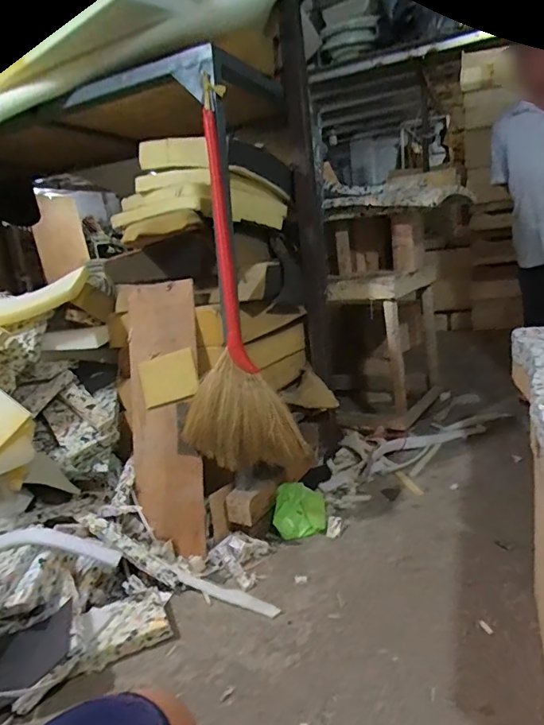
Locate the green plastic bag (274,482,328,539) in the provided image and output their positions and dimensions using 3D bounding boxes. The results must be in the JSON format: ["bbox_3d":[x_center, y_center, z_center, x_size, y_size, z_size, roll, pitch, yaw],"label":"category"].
[{"bbox_3d":[0.089,0.459,1.559,0.160,0.128,0.158,-7,14,4],"label":"green plastic bag"}]

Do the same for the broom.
[{"bbox_3d":[-0.126,-0.164,1.353,0.347,0.992,0.100,-8,14,-1],"label":"broom"}]

